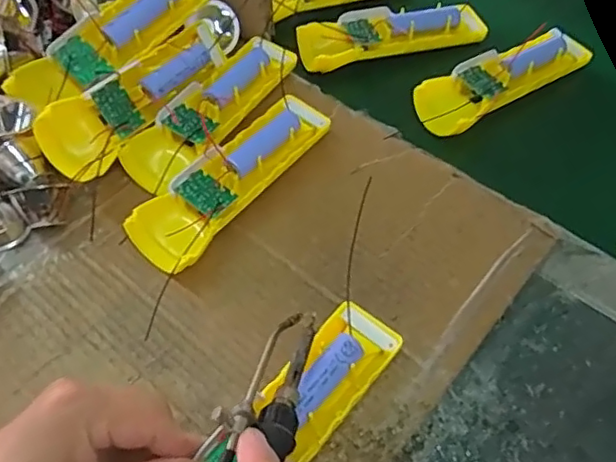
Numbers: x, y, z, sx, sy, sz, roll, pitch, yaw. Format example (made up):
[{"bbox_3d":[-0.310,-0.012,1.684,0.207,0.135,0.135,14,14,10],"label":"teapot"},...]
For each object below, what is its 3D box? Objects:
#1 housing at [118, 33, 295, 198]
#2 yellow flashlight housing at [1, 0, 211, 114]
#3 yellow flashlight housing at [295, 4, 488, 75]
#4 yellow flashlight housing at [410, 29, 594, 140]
[{"bbox_3d":[-0.071,-0.090,0.453,0.046,0.037,0.159,31,66,21],"label":"housing"},{"bbox_3d":[-0.140,-0.140,0.428,0.160,0.023,0.048,-40,97,-11],"label":"yellow flashlight housing"},{"bbox_3d":[0.069,-0.172,0.507,0.157,0.025,0.047,-11,56,-7],"label":"yellow flashlight housing"},{"bbox_3d":[0.149,-0.122,0.464,0.153,0.020,0.050,-29,60,-18],"label":"yellow flashlight housing"}]

